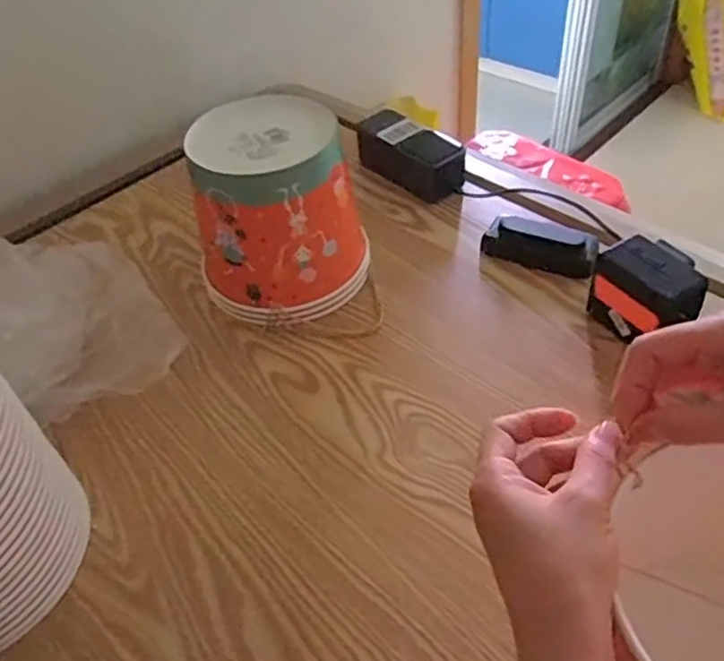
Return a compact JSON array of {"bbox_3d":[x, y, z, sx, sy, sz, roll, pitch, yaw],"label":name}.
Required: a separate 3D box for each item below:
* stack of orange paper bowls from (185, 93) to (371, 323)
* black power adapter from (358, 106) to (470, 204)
[{"bbox_3d":[-0.074,-0.106,0.603,0.156,0.147,0.144,-12,47,-7],"label":"stack of orange paper bowls"},{"bbox_3d":[0.053,-0.194,0.744,0.058,0.050,0.136,-37,54,-27],"label":"black power adapter"}]

